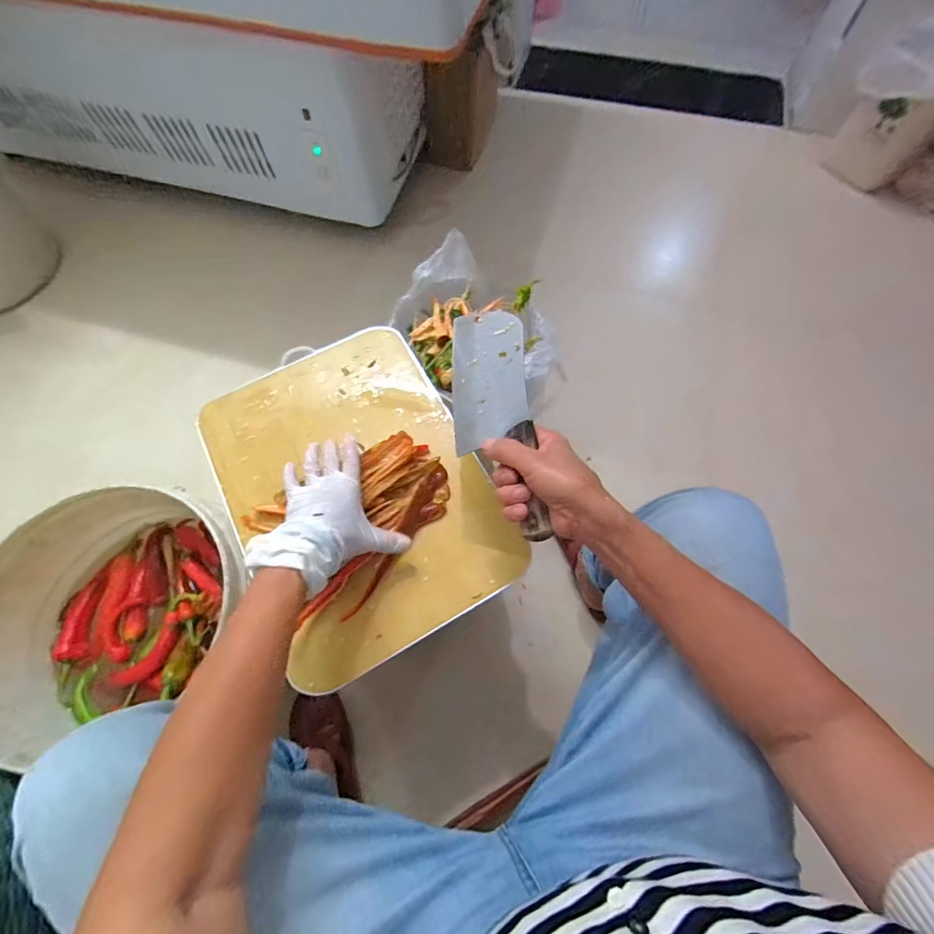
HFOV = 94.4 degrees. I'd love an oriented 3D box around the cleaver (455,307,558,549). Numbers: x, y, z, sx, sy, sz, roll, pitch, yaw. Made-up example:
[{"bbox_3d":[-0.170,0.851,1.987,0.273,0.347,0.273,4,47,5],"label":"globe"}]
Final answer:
[{"bbox_3d":[0.032,-0.043,0.422,0.095,0.026,0.233,-22,73,31],"label":"cleaver"}]

